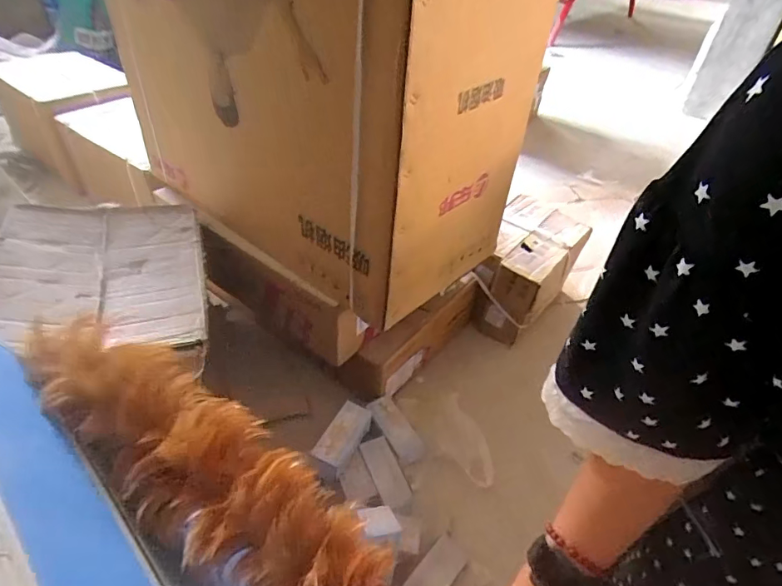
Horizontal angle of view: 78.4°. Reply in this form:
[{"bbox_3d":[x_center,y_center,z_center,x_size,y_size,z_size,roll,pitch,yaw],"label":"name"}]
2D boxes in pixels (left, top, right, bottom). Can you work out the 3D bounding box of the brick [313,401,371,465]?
[{"bbox_3d":[-0.119,0.355,1.197,0.080,0.058,0.193,21,30,17],"label":"brick"}]

